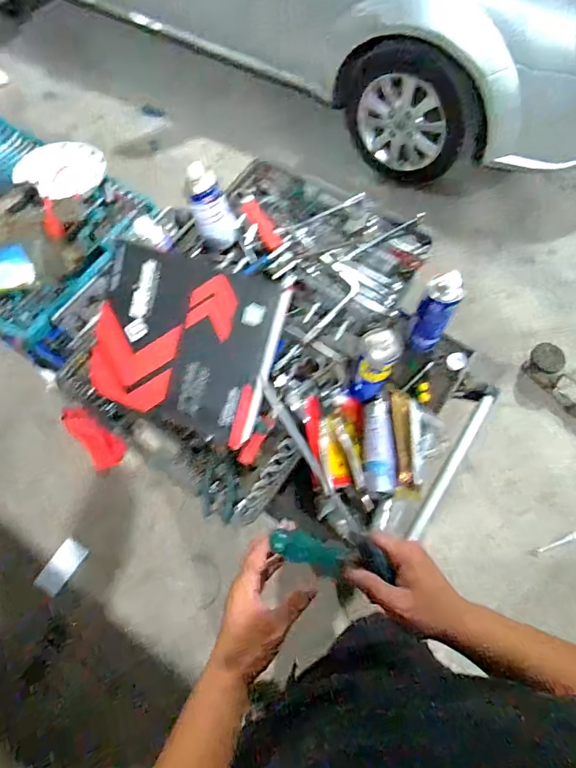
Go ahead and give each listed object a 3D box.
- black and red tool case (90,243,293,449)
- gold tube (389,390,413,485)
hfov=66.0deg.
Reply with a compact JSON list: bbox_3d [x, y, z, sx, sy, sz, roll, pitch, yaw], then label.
[{"bbox_3d":[-0.168,-0.068,0.719,0.300,0.054,0.271,19,108,10],"label":"black and red tool case"},{"bbox_3d":[0.202,0.089,0.774,0.035,0.025,0.161,1,68,-2],"label":"gold tube"}]

